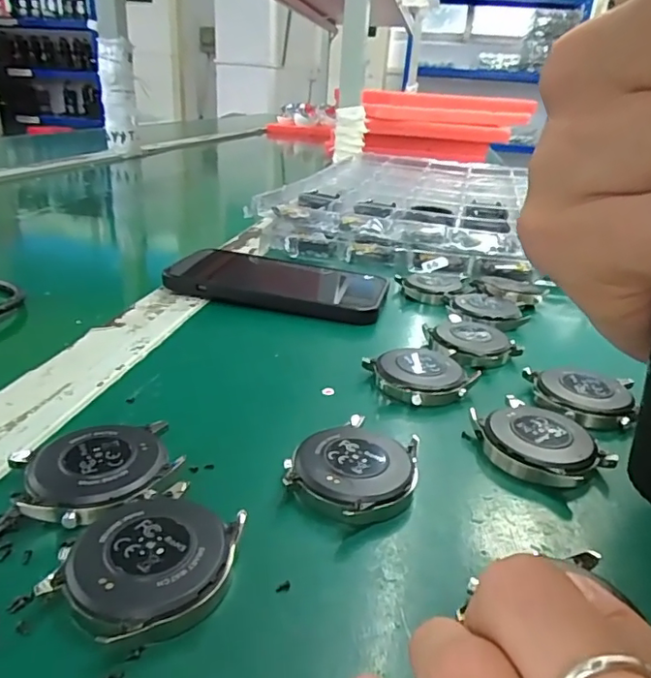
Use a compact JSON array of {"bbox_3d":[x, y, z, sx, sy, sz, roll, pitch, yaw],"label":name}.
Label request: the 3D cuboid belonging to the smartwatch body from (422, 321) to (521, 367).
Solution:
[{"bbox_3d":[0.082,0.002,0.309,0.048,0.009,0.039,3,25,-1],"label":"smartwatch body"}]

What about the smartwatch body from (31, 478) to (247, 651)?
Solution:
[{"bbox_3d":[-0.049,0.064,0.157,0.042,0.014,0.050,17,28,27],"label":"smartwatch body"}]

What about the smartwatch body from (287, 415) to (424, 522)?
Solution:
[{"bbox_3d":[0.012,0.049,0.201,0.044,0.014,0.049,22,31,34],"label":"smartwatch body"}]

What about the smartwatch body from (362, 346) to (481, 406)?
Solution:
[{"bbox_3d":[0.049,0.017,0.272,0.049,0.010,0.045,3,25,-1],"label":"smartwatch body"}]

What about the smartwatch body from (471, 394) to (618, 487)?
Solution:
[{"bbox_3d":[0.085,0.041,0.225,0.045,0.009,0.053,-10,28,-26],"label":"smartwatch body"}]

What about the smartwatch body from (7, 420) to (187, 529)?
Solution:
[{"bbox_3d":[-0.080,0.042,0.192,0.051,0.008,0.048,-11,29,-28],"label":"smartwatch body"}]

